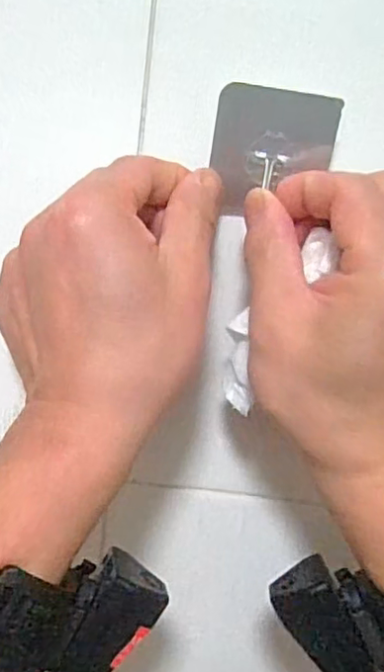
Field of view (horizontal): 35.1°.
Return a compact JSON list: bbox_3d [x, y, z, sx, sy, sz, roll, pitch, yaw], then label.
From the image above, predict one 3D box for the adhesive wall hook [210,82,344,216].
[{"bbox_3d":[0.039,-0.089,0.293,0.057,0.056,0.009,7,12,3],"label":"adhesive wall hook"}]

